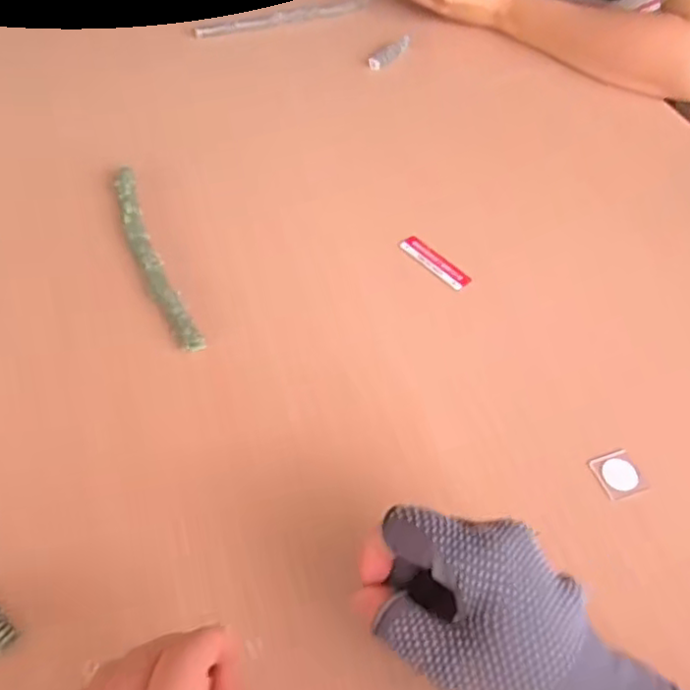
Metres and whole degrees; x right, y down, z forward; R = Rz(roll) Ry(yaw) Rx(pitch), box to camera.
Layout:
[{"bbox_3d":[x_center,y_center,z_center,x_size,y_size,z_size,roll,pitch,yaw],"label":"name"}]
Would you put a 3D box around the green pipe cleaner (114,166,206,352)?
[{"bbox_3d":[-0.160,-0.075,0.536,0.024,0.018,0.208,-20,56,-17],"label":"green pipe cleaner"}]

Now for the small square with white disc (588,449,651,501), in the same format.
[{"bbox_3d":[0.183,0.086,0.436,0.031,0.005,0.029,-16,55,-13],"label":"small square with white disc"}]

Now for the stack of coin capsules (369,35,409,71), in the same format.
[{"bbox_3d":[0.052,-0.337,0.751,0.021,0.013,0.072,34,59,22],"label":"stack of coin capsules"}]

